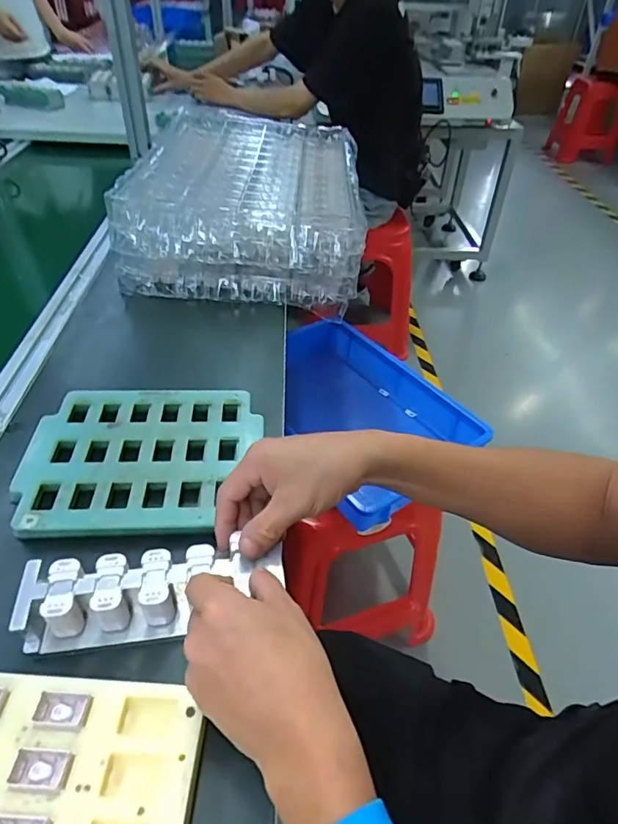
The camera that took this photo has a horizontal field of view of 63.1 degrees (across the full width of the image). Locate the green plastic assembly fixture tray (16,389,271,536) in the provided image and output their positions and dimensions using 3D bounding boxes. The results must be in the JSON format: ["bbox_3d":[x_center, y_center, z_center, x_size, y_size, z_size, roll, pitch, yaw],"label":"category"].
[{"bbox_3d":[-0.164,0.050,0.505,0.214,0.033,0.177,0,43,-4],"label":"green plastic assembly fixture tray"}]

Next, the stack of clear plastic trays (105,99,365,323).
[{"bbox_3d":[-0.102,-0.383,0.898,0.362,0.122,0.519,2,43,-1],"label":"stack of clear plastic trays"}]

